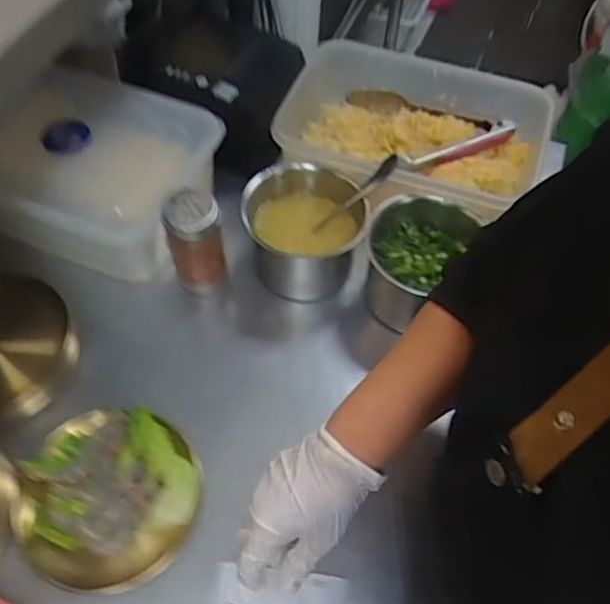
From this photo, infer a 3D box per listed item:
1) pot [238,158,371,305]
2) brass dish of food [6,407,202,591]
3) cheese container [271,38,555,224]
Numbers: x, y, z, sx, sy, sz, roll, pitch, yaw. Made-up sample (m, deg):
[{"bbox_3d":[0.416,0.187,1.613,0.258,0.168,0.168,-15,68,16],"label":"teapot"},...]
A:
[{"bbox_3d":[0.001,-0.073,0.705,0.128,0.128,0.125,0,56,0],"label":"pot"},{"bbox_3d":[-0.184,0.179,0.570,0.160,0.033,0.158,0,56,0],"label":"brass dish of food"},{"bbox_3d":[0.121,-0.196,0.735,0.300,0.079,0.217,21,58,14],"label":"cheese container"}]

